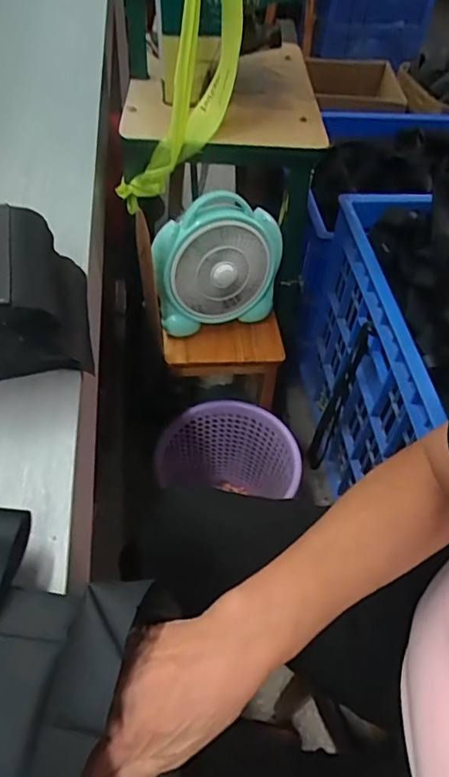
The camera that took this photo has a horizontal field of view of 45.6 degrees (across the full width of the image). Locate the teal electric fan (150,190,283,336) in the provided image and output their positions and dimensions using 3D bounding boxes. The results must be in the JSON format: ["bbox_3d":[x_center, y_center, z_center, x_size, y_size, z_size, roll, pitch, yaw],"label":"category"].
[{"bbox_3d":[-0.010,-0.211,0.936,0.230,0.215,0.070,-8,51,-12],"label":"teal electric fan"}]

